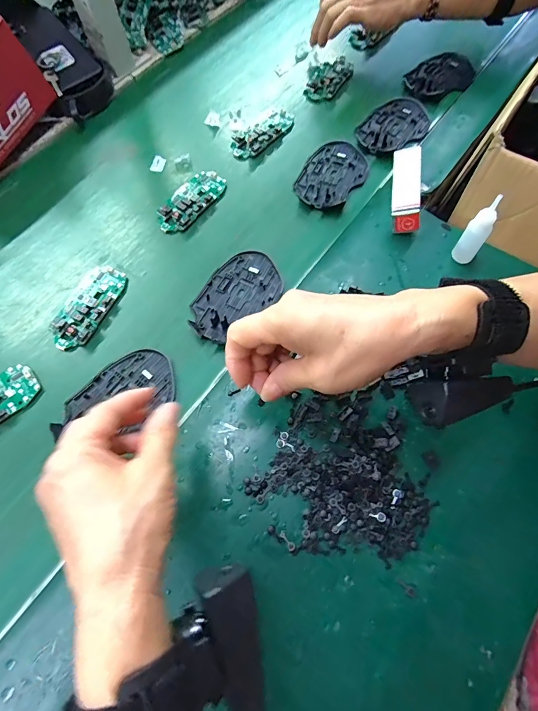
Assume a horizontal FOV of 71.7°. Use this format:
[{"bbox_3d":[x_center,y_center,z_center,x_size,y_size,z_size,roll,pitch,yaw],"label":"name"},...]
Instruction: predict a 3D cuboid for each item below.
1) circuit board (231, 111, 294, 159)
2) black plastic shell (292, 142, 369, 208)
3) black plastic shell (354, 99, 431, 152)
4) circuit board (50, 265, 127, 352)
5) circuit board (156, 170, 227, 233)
[{"bbox_3d":[-0.010,-0.292,0.484,0.044,0.010,0.100,35,71,16],"label":"circuit board"},{"bbox_3d":[0.076,-0.221,0.453,0.072,0.010,0.110,31,70,15],"label":"black plastic shell"},{"bbox_3d":[0.165,-0.301,0.486,0.070,0.008,0.114,38,72,17],"label":"black plastic shell"},{"bbox_3d":[-0.187,-0.053,0.381,0.048,0.014,0.098,16,67,9],"label":"circuit board"},{"bbox_3d":[-0.093,-0.184,0.441,0.049,0.010,0.099,27,69,13],"label":"circuit board"}]

